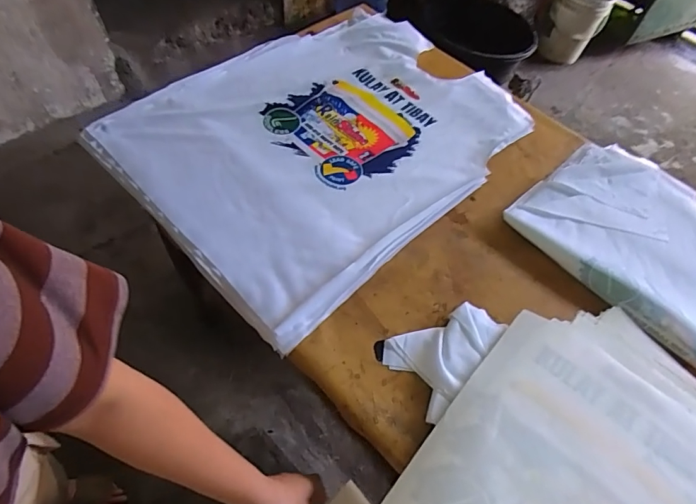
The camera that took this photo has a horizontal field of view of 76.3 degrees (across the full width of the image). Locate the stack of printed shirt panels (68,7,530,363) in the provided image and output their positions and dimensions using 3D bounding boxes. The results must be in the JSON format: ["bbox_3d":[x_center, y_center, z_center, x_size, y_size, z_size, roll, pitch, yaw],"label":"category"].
[{"bbox_3d":[-0.037,-0.237,0.828,0.553,0.024,0.694,41,64,19],"label":"stack of printed shirt panels"}]

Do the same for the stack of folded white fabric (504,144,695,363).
[{"bbox_3d":[0.581,0.021,0.726,0.372,0.042,0.550,-35,67,-23],"label":"stack of folded white fabric"}]

